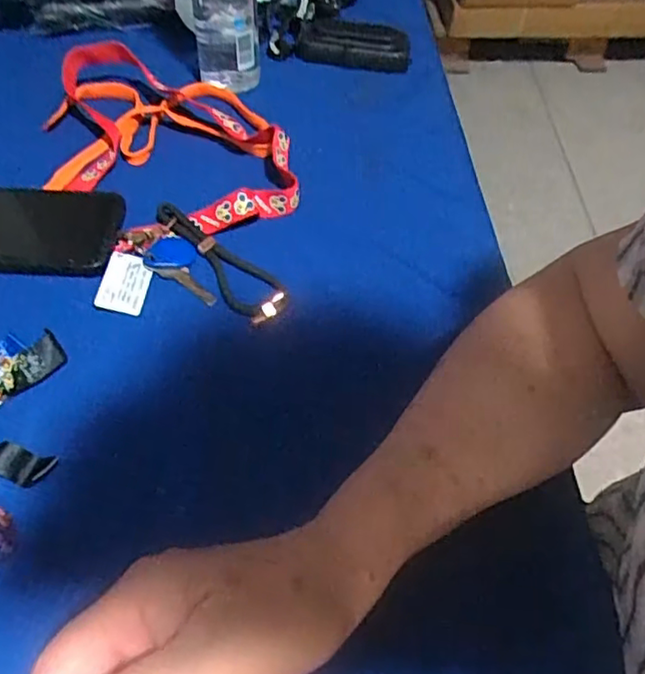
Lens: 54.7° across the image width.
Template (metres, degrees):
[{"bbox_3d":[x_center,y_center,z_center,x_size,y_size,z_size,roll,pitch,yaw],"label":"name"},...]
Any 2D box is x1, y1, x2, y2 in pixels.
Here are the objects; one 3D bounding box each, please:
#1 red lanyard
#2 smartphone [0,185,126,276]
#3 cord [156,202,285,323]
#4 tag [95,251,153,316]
[{"bbox_3d":[-0.135,-0.168,0.509,0.170,0.030,0.232,-21,58,-17],"label":"red lanyard"},{"bbox_3d":[-0.235,-0.083,0.454,0.164,0.015,0.076,3,54,0],"label":"smartphone"},{"bbox_3d":[-0.078,-0.055,0.442,0.128,0.011,0.038,37,60,22],"label":"cord"},{"bbox_3d":[-0.136,-0.038,0.433,0.031,0.004,0.047,14,57,-12],"label":"tag"}]

